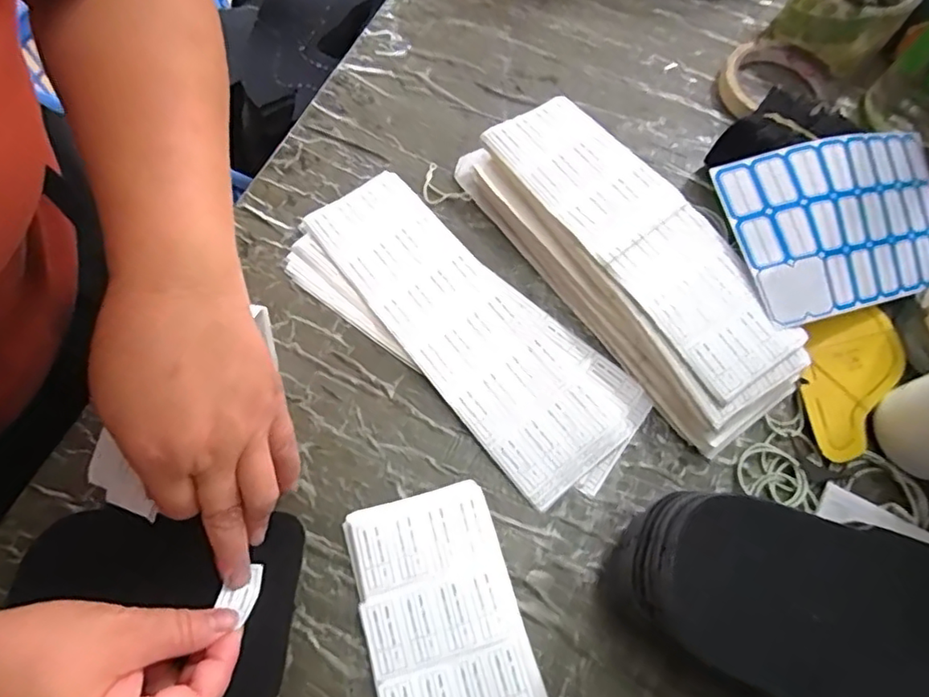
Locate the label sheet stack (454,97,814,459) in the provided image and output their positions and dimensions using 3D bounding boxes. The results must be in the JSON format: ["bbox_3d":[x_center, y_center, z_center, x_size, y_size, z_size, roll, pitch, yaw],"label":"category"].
[{"bbox_3d":[0.115,-0.065,0.404,0.101,0.040,0.270,-32,72,-15],"label":"label sheet stack"}]

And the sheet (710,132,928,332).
[{"bbox_3d":[0.275,-0.089,0.410,0.185,0.022,0.117,-13,85,-17],"label":"sheet"}]

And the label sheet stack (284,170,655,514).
[{"bbox_3d":[-0.002,-0.016,0.402,0.109,0.010,0.266,-42,75,-18],"label":"label sheet stack"}]

